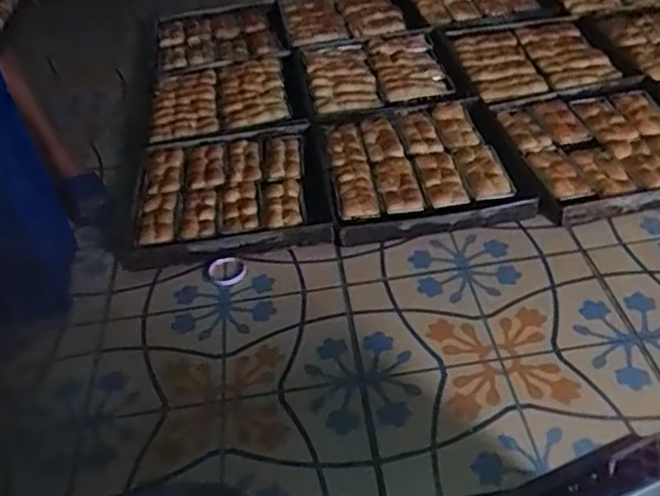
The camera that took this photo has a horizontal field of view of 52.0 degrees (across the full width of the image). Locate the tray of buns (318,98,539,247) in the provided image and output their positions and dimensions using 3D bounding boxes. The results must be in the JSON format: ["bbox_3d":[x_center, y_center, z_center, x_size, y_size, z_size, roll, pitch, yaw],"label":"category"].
[{"bbox_3d":[0.206,-0.208,1.613,0.429,0.053,0.458,-9,43,-1],"label":"tray of buns"}]

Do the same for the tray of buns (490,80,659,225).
[{"bbox_3d":[0.678,-0.250,1.588,0.493,0.050,0.435,-12,43,-5],"label":"tray of buns"}]

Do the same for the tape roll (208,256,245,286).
[{"bbox_3d":[-0.226,0.050,1.485,0.075,0.024,0.074,-4,43,4],"label":"tape roll"}]

